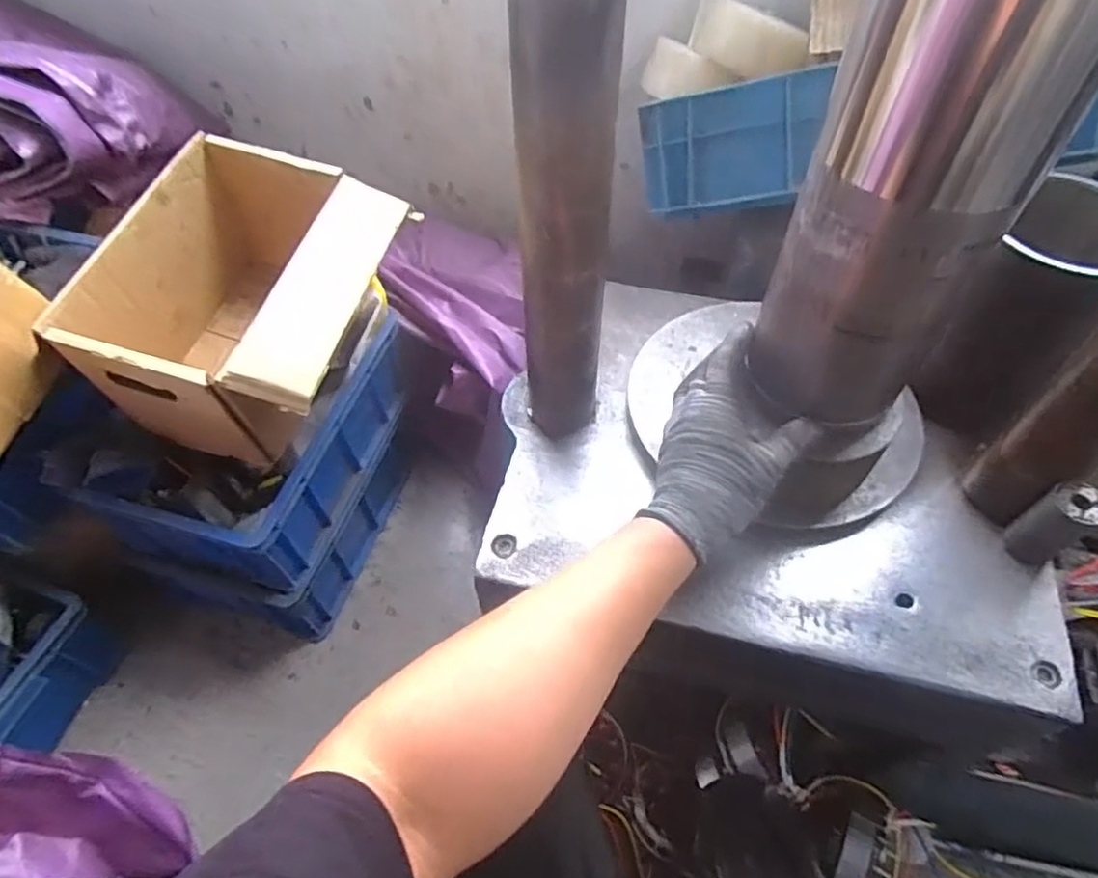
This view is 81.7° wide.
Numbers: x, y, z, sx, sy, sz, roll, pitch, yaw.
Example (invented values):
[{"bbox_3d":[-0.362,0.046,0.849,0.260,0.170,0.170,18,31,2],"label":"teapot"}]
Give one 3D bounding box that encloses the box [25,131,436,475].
[{"bbox_3d":[-0.337,-0.154,0.771,0.285,0.217,0.330,13,55,10],"label":"box"}]

